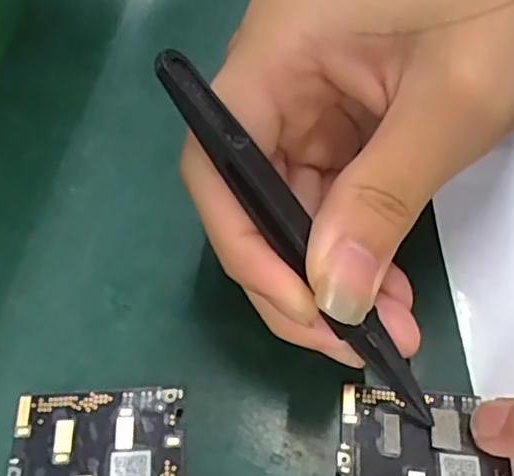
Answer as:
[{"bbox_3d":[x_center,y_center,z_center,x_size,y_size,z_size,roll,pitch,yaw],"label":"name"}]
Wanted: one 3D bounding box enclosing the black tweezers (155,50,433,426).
[{"bbox_3d":[0.012,0.002,0.153,0.010,0.005,0.110,-42,103,-25],"label":"black tweezers"}]

